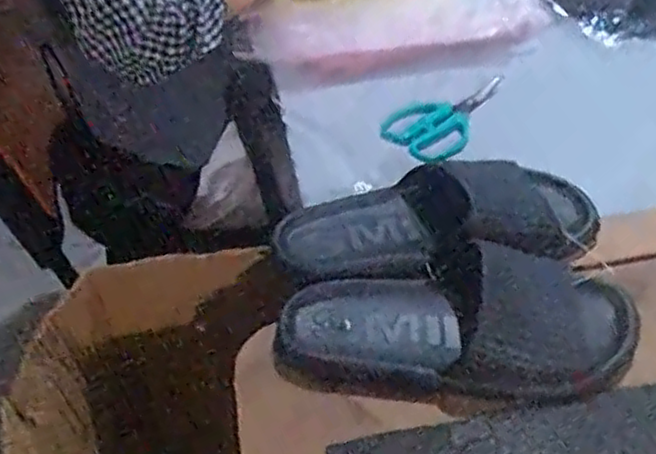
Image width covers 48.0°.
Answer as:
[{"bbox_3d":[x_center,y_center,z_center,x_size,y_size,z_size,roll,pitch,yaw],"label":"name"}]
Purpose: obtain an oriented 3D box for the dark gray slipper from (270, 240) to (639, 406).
[{"bbox_3d":[0.100,0.075,0.581,0.278,0.057,0.125,1,46,5],"label":"dark gray slipper"}]

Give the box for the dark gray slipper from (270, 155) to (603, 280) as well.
[{"bbox_3d":[0.093,-0.006,0.652,0.282,0.072,0.092,1,46,5],"label":"dark gray slipper"}]

